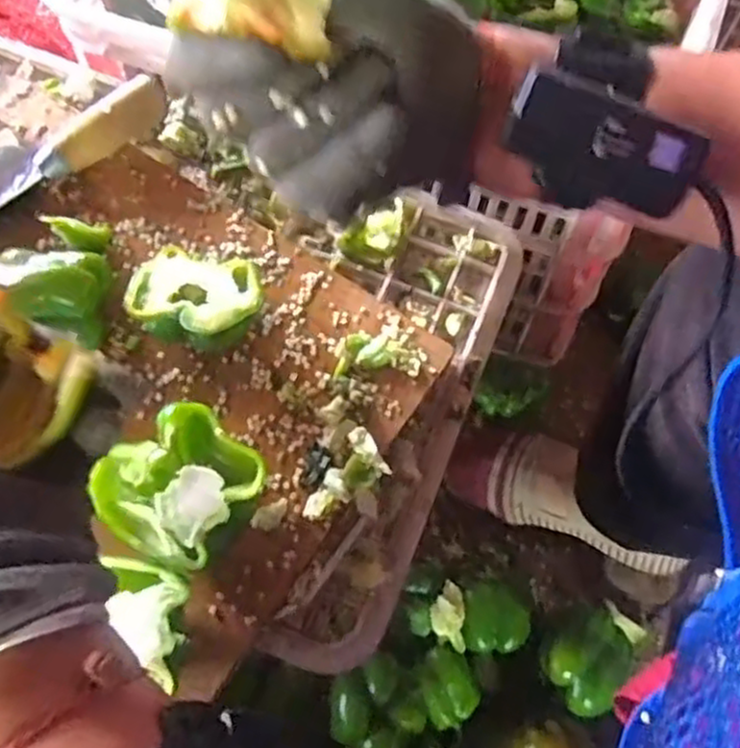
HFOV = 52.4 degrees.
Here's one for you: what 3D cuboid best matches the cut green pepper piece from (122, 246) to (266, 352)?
[{"bbox_3d":[-0.105,-0.045,0.469,0.075,0.048,0.065,11,68,1],"label":"cut green pepper piece"}]

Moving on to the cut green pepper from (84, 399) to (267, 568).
[{"bbox_3d":[-0.106,0.066,0.426,0.074,0.046,0.078,1,68,-3],"label":"cut green pepper"}]

